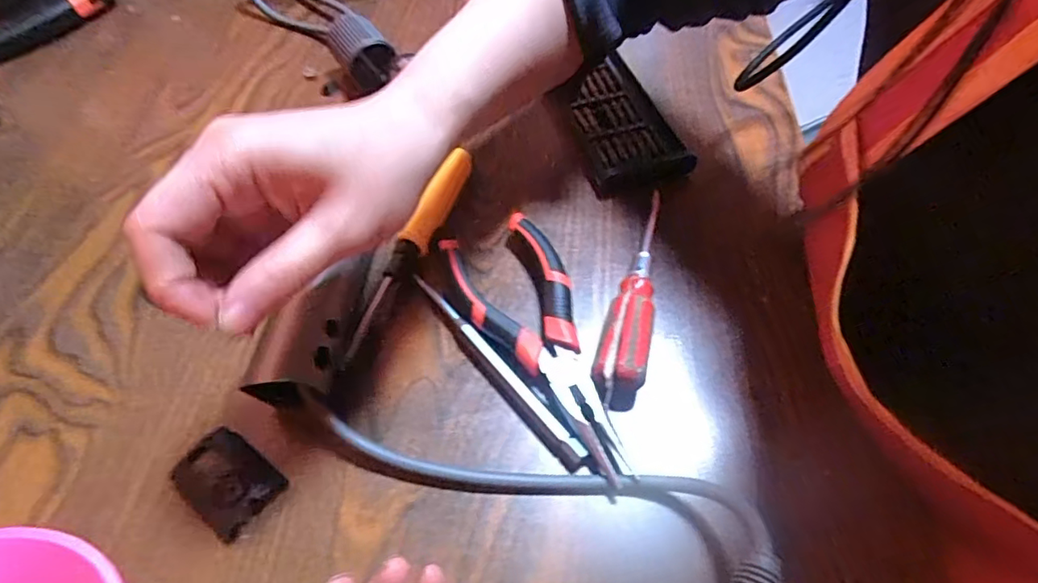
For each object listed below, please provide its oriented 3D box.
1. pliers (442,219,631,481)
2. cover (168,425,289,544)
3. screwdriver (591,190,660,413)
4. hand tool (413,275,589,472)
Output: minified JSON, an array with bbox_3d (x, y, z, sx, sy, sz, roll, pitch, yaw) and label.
[{"bbox_3d":[0.011,0.024,0.286,0.057,0.019,0.152,-20,57,-13],"label":"pliers"},{"bbox_3d":[-0.131,0.083,0.248,0.041,0.016,0.032,36,62,23],"label":"cover"},{"bbox_3d":[0.062,-0.005,0.302,0.023,0.022,0.140,12,56,9],"label":"screwdriver"},{"bbox_3d":[-0.014,0.038,0.282,0.011,0.010,0.129,-34,61,-21],"label":"hand tool"}]

